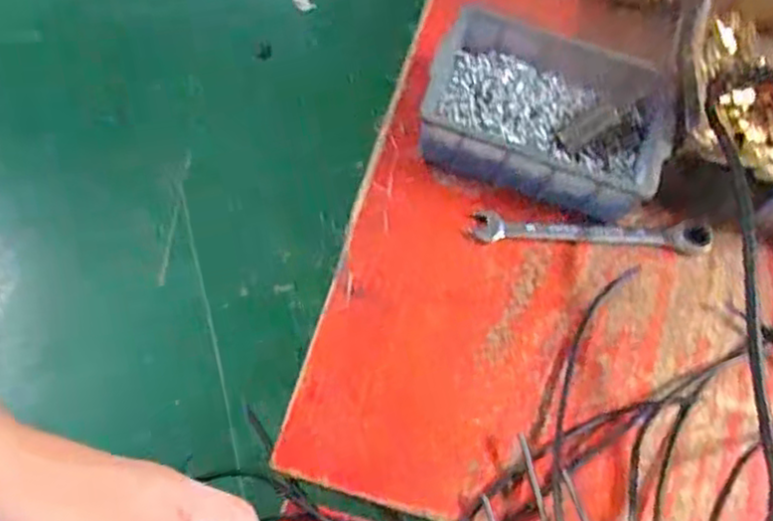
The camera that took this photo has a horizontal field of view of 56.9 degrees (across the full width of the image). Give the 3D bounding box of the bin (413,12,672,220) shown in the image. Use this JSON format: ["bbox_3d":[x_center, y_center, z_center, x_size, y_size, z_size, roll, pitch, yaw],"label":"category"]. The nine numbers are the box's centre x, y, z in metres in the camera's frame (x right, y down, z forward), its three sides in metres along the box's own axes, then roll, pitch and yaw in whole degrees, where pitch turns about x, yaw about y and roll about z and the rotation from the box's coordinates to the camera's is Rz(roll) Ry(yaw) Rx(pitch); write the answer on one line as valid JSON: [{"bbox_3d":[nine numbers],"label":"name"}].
[{"bbox_3d":[0.099,-0.091,0.455,0.150,0.052,0.106,14,65,1],"label":"bin"}]

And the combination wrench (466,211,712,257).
[{"bbox_3d":[0.130,-0.018,0.451,0.152,0.004,0.020,3,65,-4],"label":"combination wrench"}]

